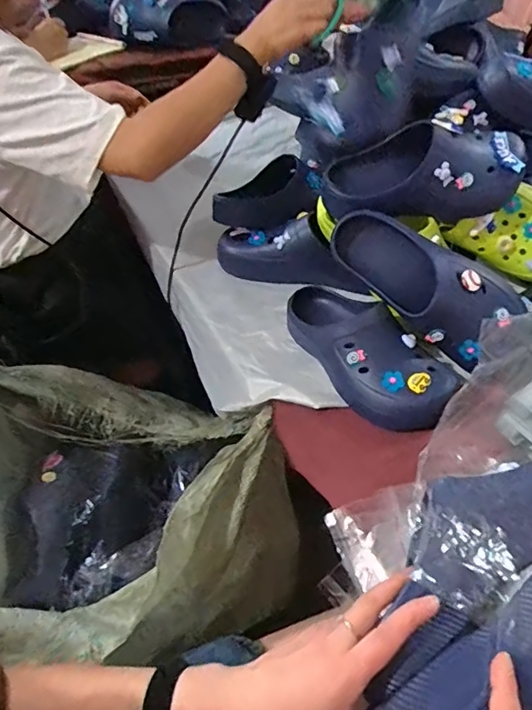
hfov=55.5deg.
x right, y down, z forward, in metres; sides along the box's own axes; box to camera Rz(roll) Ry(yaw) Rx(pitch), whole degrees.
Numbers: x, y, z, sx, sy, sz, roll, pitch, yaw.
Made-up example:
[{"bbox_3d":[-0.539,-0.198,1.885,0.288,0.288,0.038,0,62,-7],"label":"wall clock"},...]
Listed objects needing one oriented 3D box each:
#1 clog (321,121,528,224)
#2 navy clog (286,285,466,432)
[{"bbox_3d":[0.212,-0.245,0.670,0.244,0.098,0.098,-8,47,-5],"label":"clog"},{"bbox_3d":[0.121,-0.018,0.635,0.106,0.080,0.260,-24,51,-19],"label":"navy clog"}]

